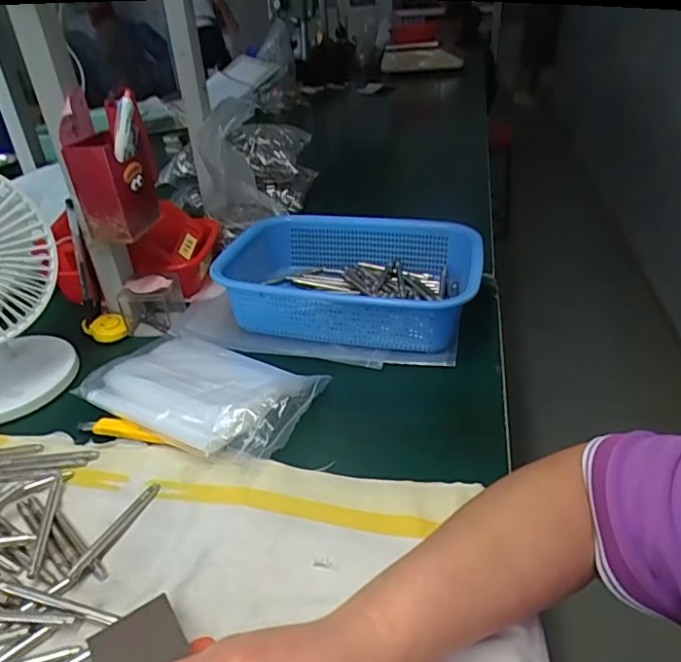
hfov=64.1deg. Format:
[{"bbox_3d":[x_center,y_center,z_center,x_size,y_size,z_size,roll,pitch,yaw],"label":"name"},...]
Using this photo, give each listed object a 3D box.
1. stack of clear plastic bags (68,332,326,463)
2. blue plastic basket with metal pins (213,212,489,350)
[{"bbox_3d":[-0.130,0.050,0.517,0.210,0.037,0.127,16,39,28],"label":"stack of clear plastic bags"},{"bbox_3d":[0.012,-0.058,0.625,0.280,0.077,0.203,7,35,17],"label":"blue plastic basket with metal pins"}]

